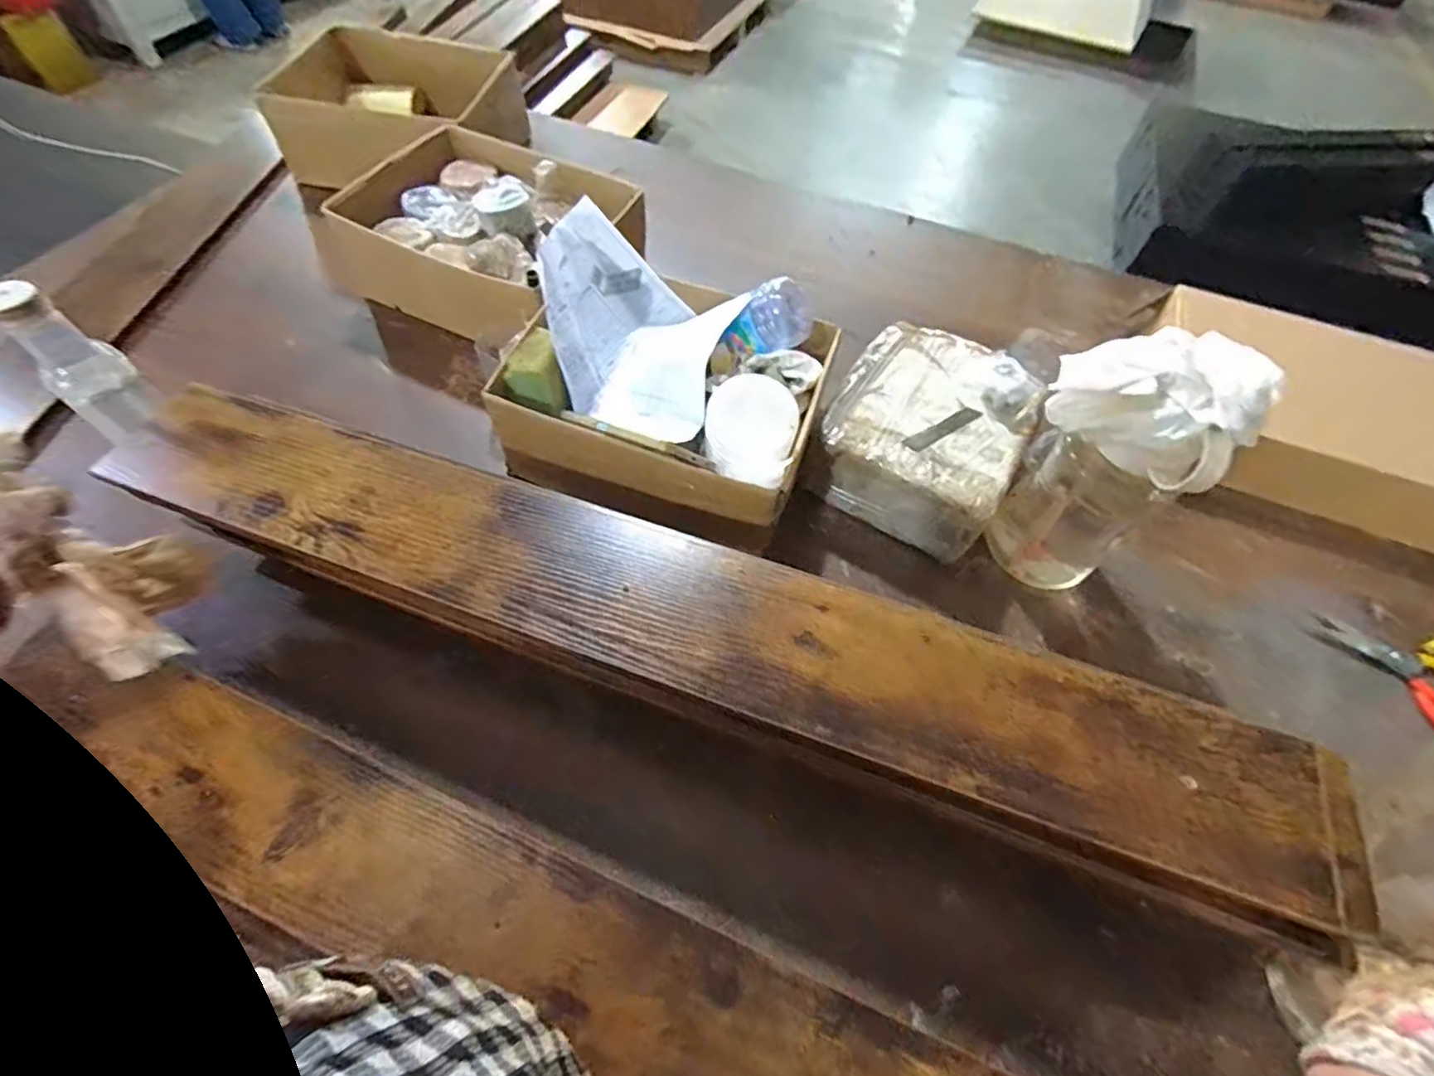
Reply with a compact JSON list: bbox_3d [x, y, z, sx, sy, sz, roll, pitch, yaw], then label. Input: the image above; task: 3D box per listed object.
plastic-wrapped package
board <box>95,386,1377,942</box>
[{"bbox_3d":[0.231,-0.111,0.681,0.201,0.120,0.210,25,59,13],"label":"plastic-wrapped package"},{"bbox_3d":[-0.048,0.050,0.478,0.967,0.027,0.129,19,58,9],"label":"board"}]

